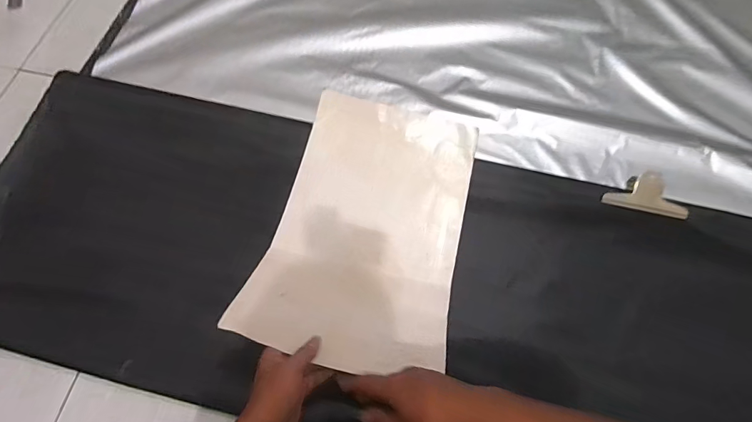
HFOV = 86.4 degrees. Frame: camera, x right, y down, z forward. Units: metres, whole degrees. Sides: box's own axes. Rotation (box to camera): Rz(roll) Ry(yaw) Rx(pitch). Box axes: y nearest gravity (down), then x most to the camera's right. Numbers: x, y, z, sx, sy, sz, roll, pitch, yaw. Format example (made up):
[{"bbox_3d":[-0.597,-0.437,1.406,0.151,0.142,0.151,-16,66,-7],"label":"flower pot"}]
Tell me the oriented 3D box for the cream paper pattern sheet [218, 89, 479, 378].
[{"bbox_3d":[-0.007,0.007,0.639,0.292,0.103,0.451,13,67,4],"label":"cream paper pattern sheet"}]

